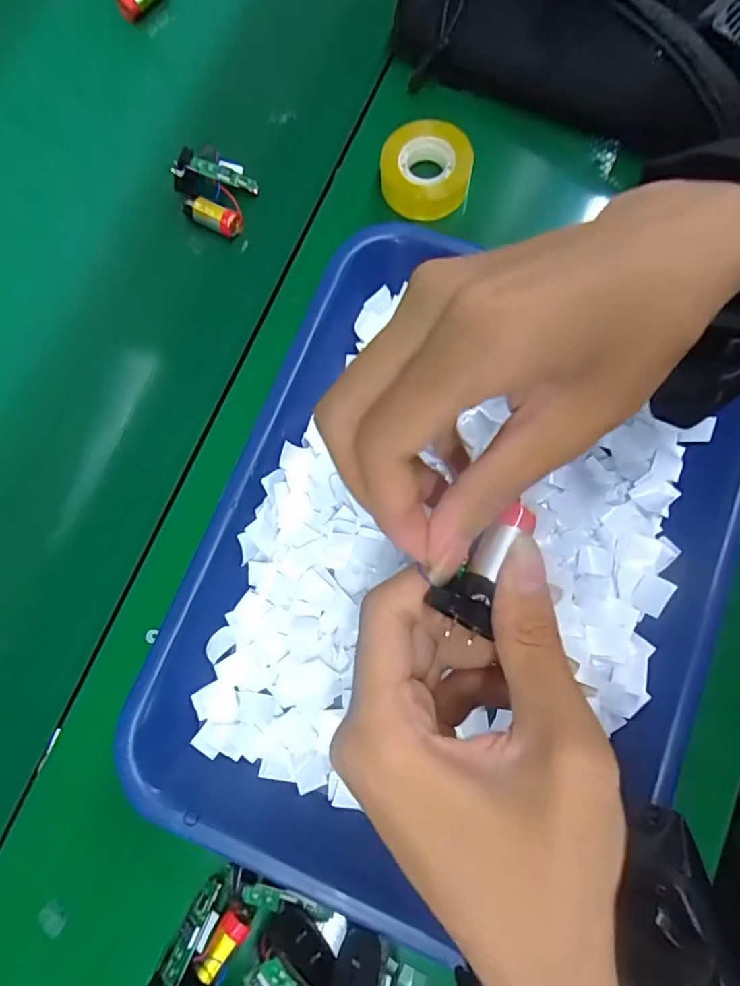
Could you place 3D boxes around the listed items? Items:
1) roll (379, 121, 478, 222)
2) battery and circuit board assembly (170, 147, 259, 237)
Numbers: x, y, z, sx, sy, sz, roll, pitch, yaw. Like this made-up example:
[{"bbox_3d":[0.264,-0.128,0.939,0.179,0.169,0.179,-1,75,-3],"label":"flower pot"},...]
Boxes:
[{"bbox_3d":[0.035,-0.205,0.320,0.057,0.022,0.056,0,80,-1],"label":"roll"},{"bbox_3d":[-0.102,-0.200,0.325,0.046,0.019,0.052,15,80,2],"label":"battery and circuit board assembly"}]

